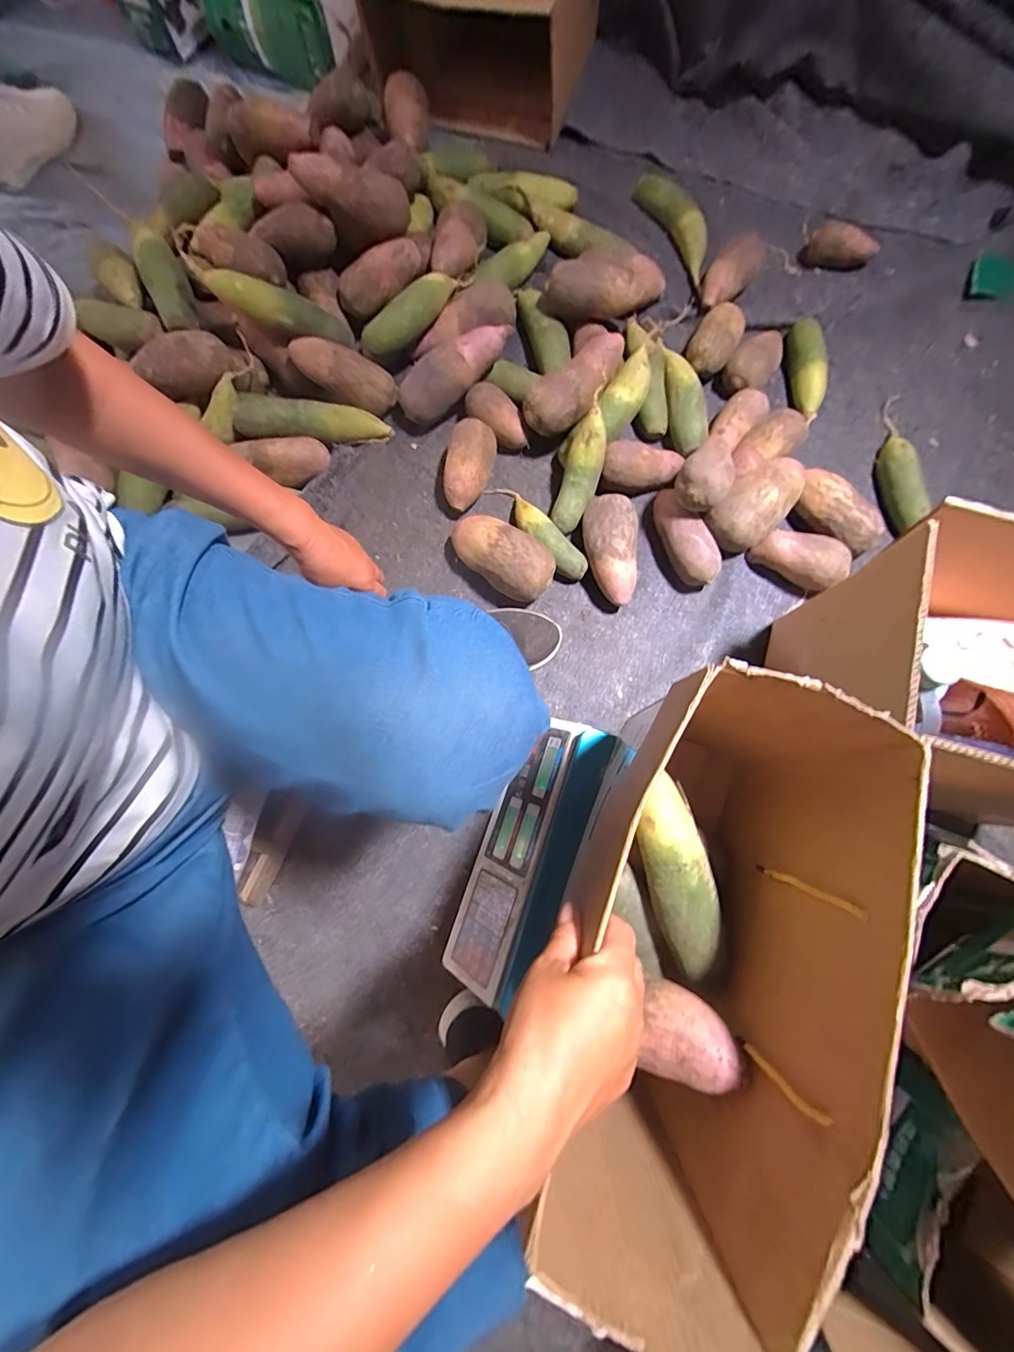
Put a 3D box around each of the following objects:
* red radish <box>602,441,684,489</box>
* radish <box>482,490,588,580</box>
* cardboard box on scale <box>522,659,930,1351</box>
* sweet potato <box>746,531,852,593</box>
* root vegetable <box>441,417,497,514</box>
[{"bbox_3d":[0.202,-0.318,0.735,0.130,0.047,0.063,-10,77,-21],"label":"red radish"},{"bbox_3d":[0.041,-0.221,0.729,0.045,0.045,0.205,-39,81,-8],"label":"radish"},{"bbox_3d":[0.145,0.202,0.396,0.170,0.239,0.362,18,78,3],"label":"cardboard box on scale"},{"bbox_3d":[0.421,-0.174,0.704,0.117,0.068,0.069,35,80,8],"label":"sweet potato"},{"bbox_3d":[-0.056,-0.312,0.737,0.069,0.064,0.125,7,78,1],"label":"root vegetable"}]

